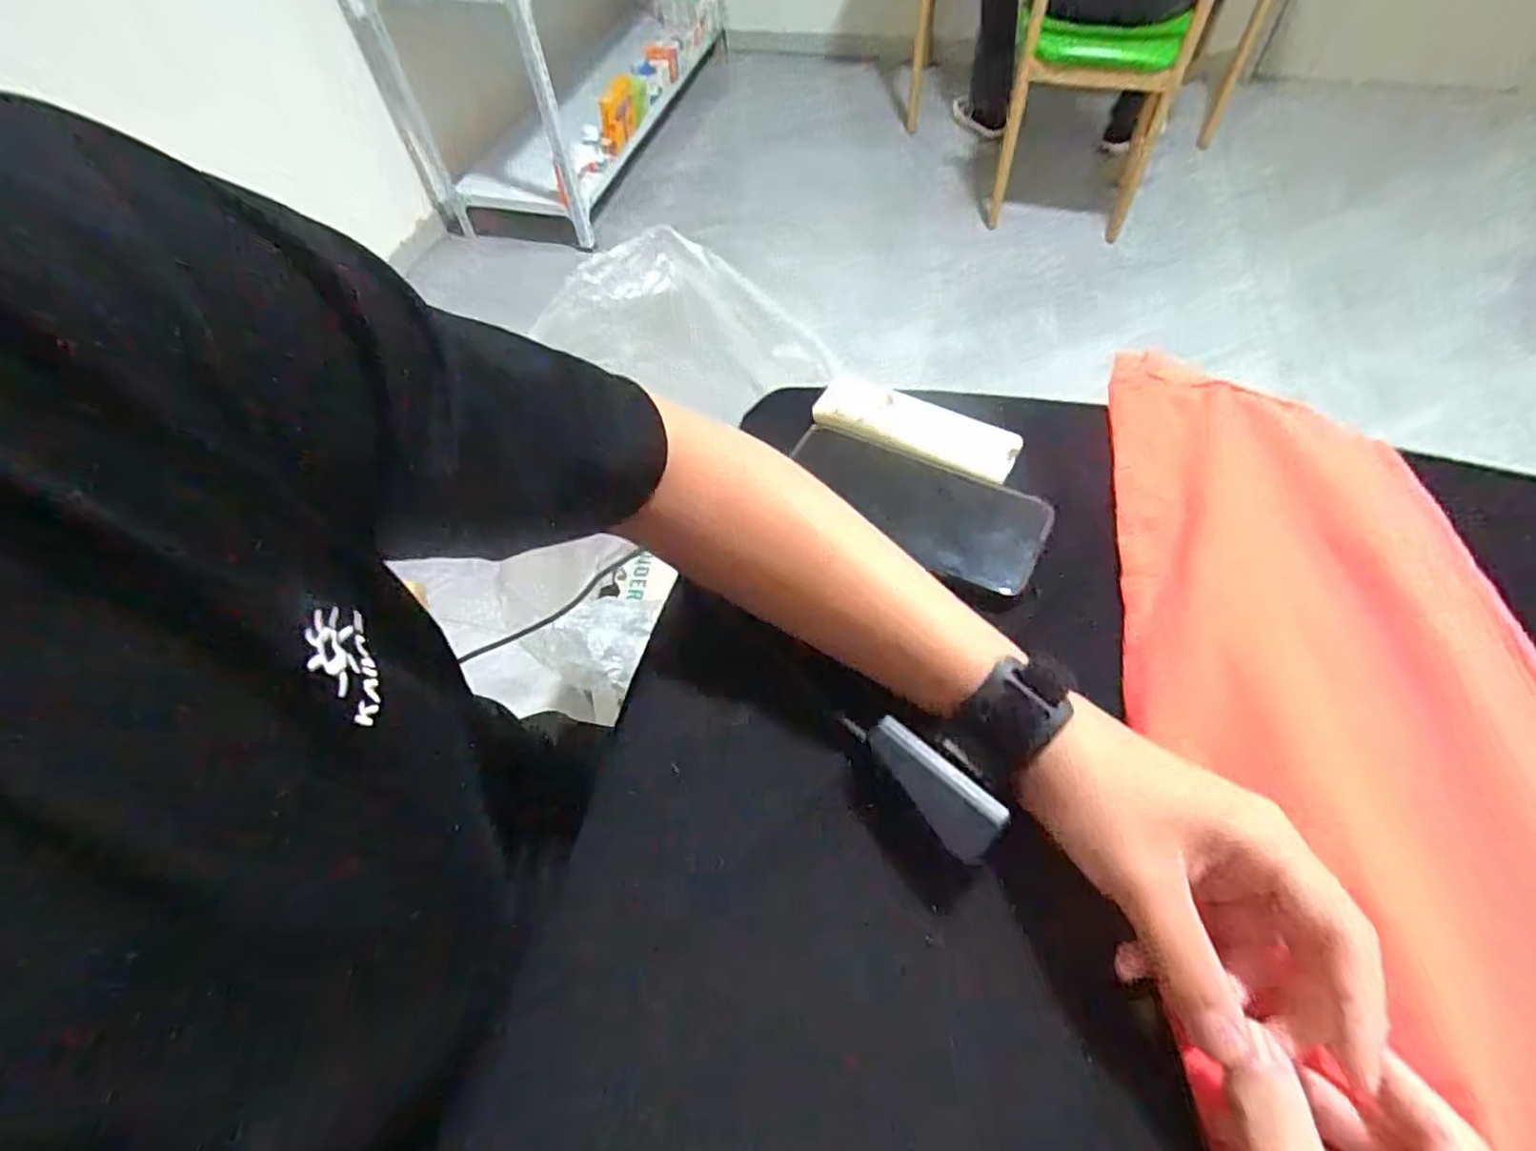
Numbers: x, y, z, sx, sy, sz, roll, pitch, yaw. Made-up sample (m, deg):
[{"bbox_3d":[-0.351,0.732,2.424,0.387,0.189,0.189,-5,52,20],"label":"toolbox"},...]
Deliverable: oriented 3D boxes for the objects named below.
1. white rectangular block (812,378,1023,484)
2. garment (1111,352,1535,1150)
[{"bbox_3d":[0.098,-0.099,0.453,0.133,0.021,0.037,19,59,15],"label":"white rectangular block"},{"bbox_3d":[0.284,0.133,0.281,0.197,0.026,0.651,5,52,6],"label":"garment"}]

